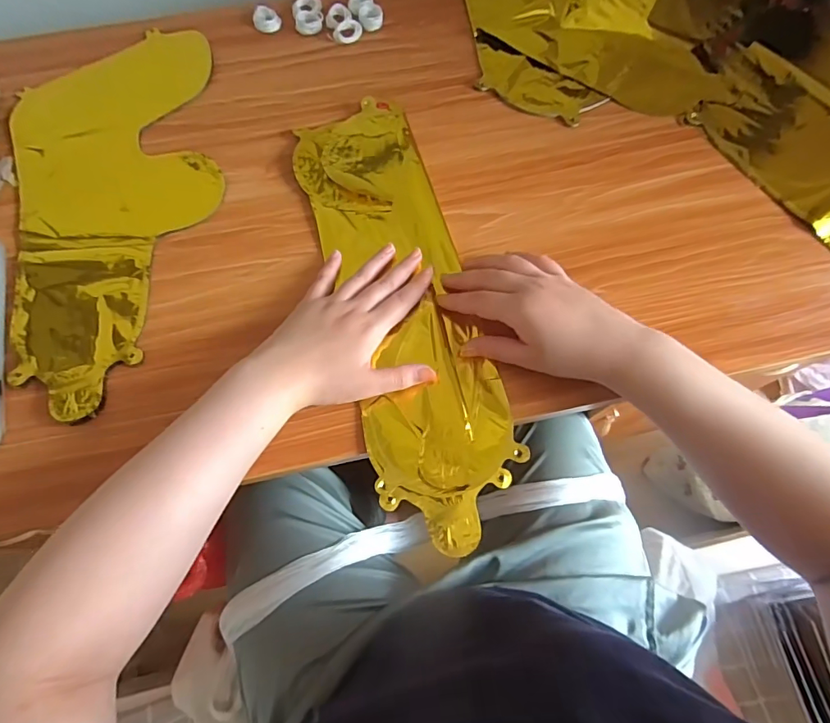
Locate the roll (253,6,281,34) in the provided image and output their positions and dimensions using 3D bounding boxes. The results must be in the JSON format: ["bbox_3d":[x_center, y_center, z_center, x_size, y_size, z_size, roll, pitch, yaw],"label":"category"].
[{"bbox_3d":[-0.172,-0.397,0.550,0.030,0.011,0.033,0,71,-1],"label":"roll"}]

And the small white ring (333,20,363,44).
[{"bbox_3d":[-0.076,-0.377,0.542,0.028,0.009,0.032,21,72,6],"label":"small white ring"}]

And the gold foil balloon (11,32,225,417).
[{"bbox_3d":[-0.290,-0.152,0.456,0.191,0.010,0.403,-10,72,-4],"label":"gold foil balloon"}]

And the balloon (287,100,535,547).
[{"bbox_3d":[-0.012,-0.061,0.428,0.120,0.014,0.426,-14,71,-5],"label":"balloon"}]

